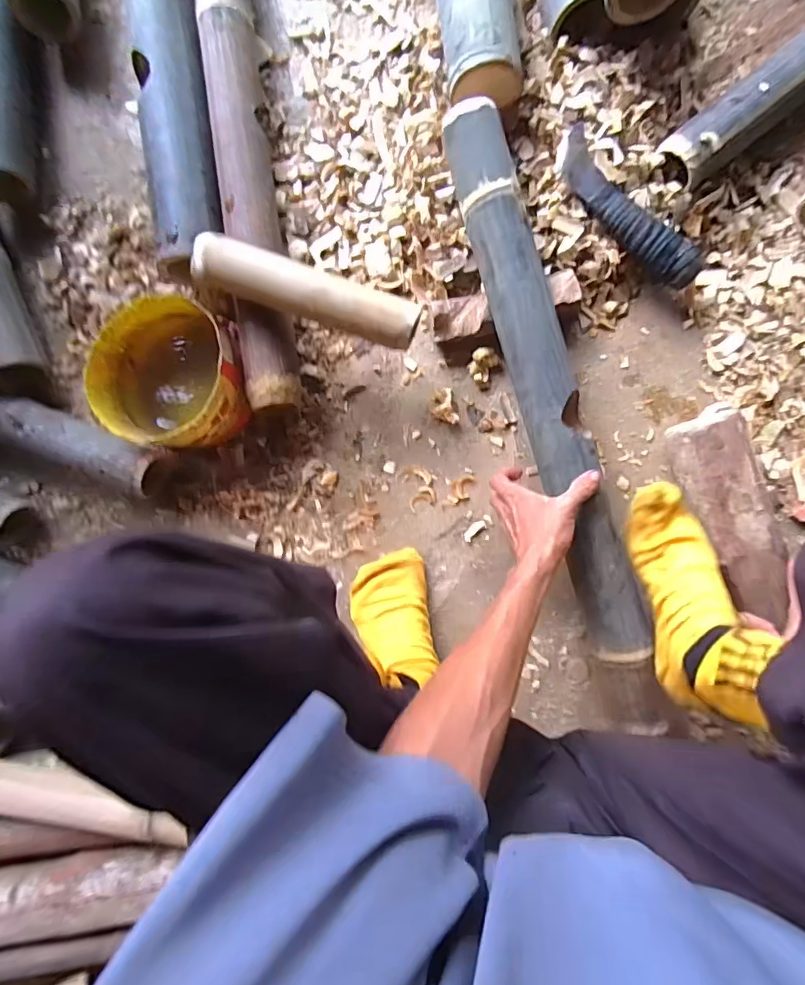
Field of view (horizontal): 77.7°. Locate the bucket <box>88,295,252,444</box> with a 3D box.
[{"bbox_3d":[-0.255,-0.130,0.574,0.152,0.101,0.149,0,89,6],"label":"bucket"}]

